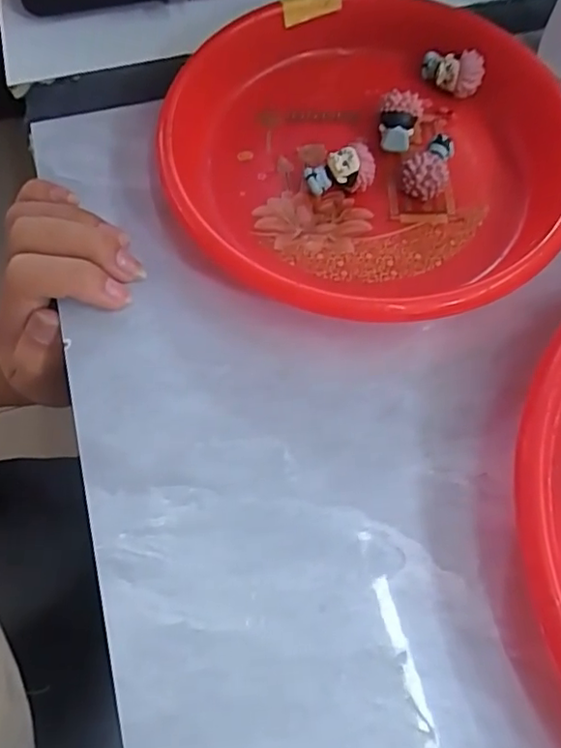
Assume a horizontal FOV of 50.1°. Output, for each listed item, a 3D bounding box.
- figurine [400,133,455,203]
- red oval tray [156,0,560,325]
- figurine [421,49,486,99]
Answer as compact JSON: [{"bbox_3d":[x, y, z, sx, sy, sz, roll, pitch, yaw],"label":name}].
[{"bbox_3d":[0.065,-0.091,0.265,0.019,0.020,0.026,17,66,8],"label":"figurine"},{"bbox_3d":[0.038,-0.097,0.263,0.172,0.033,0.168,24,67,11],"label":"red oval tray"},{"bbox_3d":[0.083,-0.148,0.293,0.030,0.020,0.015,20,66,9],"label":"figurine"}]

